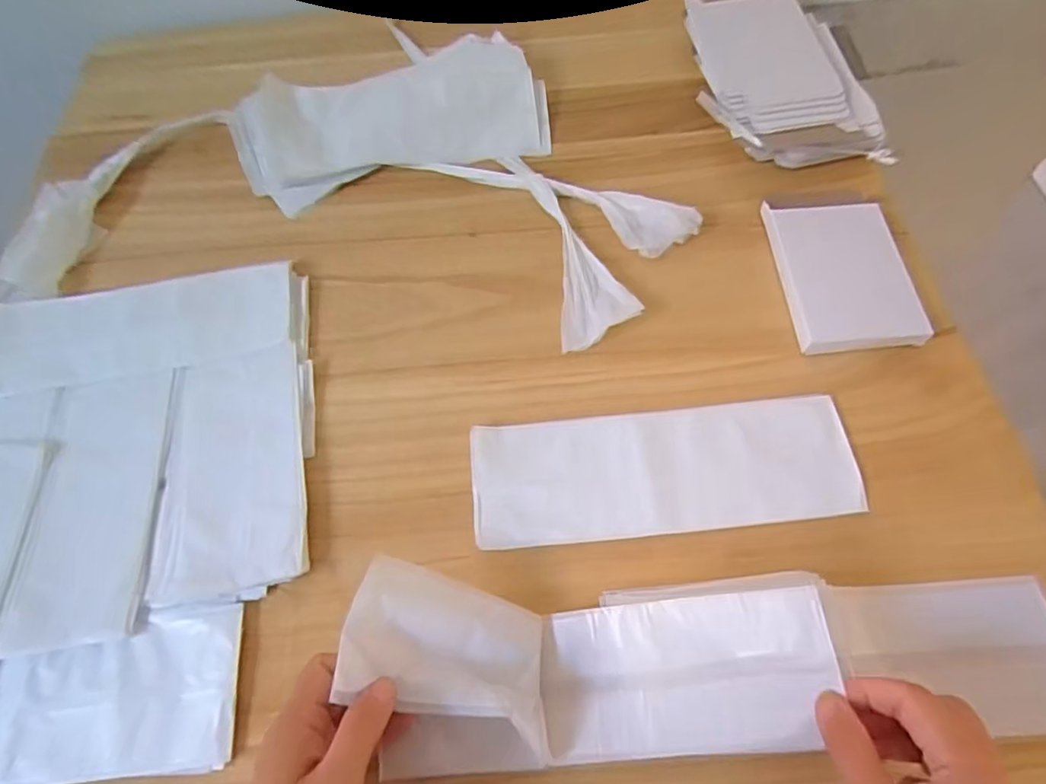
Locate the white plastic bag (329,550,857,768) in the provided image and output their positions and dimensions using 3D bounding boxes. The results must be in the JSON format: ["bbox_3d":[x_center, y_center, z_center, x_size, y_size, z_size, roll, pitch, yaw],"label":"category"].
[{"bbox_3d":[0.031,0.149,0.326,0.241,0.062,0.084,4,61,3],"label":"white plastic bag"}]

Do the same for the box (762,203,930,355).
[{"bbox_3d":[0.242,-0.088,0.457,0.085,0.027,0.128,-3,61,1],"label":"box"}]

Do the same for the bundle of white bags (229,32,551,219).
[{"bbox_3d":[-0.117,-0.247,0.555,0.280,0.050,0.120,-14,61,-5],"label":"bundle of white bags"}]

